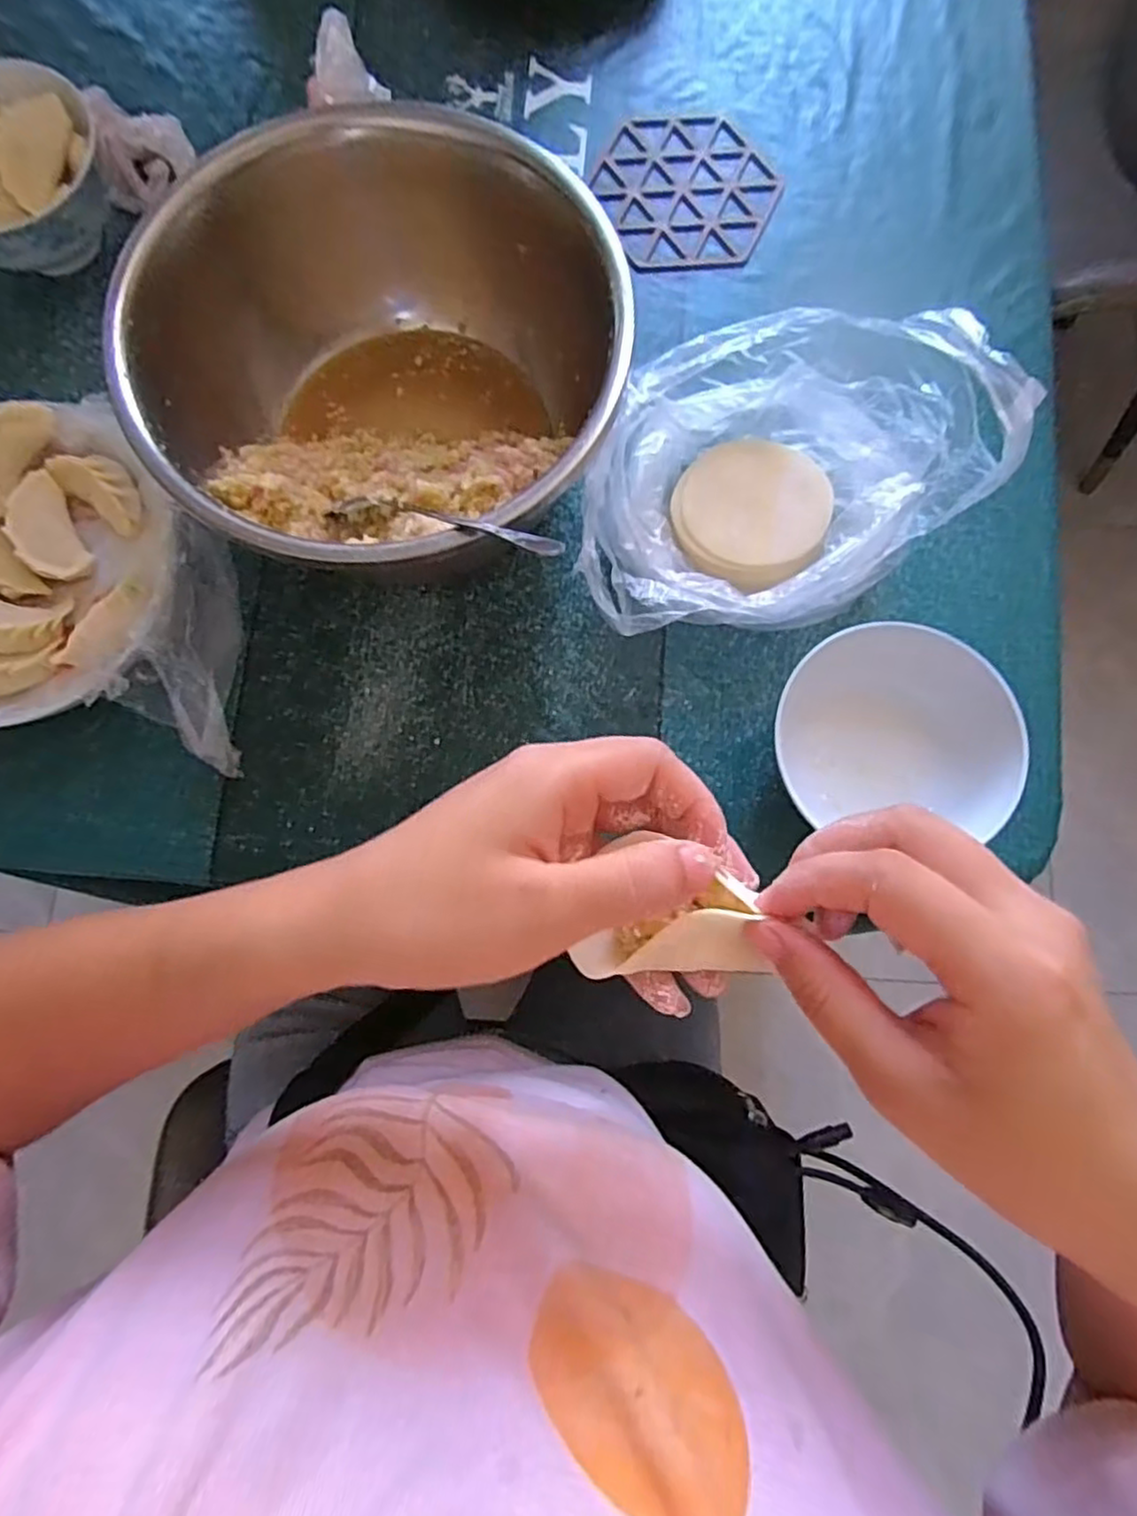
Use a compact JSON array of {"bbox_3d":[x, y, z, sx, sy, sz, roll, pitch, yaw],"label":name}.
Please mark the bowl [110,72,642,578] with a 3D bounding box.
[{"bbox_3d":[-0.097,-0.209,0.397,0.235,0.116,0.249,0,80,1],"label":"bowl"}]

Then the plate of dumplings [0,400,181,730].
[{"bbox_3d":[-0.316,-0.111,0.398,0.187,0.045,0.185,0,80,1],"label":"plate of dumplings"}]

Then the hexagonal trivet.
[{"bbox_3d":[0.083,-0.396,0.484,0.119,0.004,0.133,-23,80,-3],"label":"hexagonal trivet"}]

